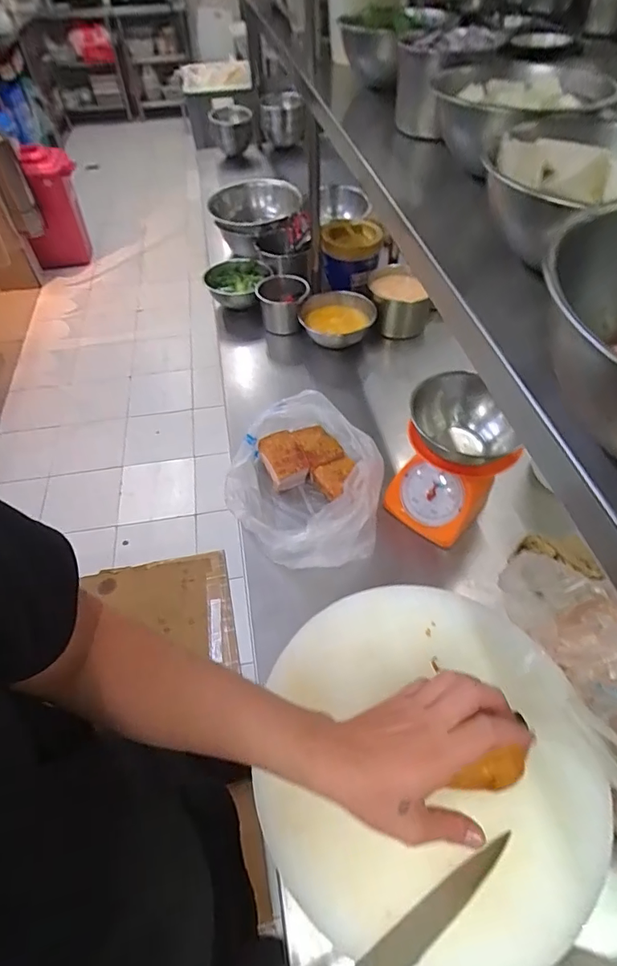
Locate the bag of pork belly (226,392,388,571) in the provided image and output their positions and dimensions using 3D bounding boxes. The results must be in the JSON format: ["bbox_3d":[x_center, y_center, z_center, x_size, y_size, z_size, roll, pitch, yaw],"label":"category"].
[{"bbox_3d":[-0.012,-0.008,0.796,0.242,0.114,0.308,-25,55,-17],"label":"bag of pork belly"}]

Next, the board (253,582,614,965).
[{"bbox_3d":[0.122,0.270,0.493,0.320,0.043,0.351,-1,52,1],"label":"board"}]

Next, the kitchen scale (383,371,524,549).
[{"bbox_3d":[0.222,-0.033,0.735,0.156,0.208,0.141,35,61,25],"label":"kitchen scale"}]

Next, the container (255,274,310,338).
[{"bbox_3d":[-0.058,-0.424,1.129,0.117,0.084,0.128,-1,52,1],"label":"container"}]

